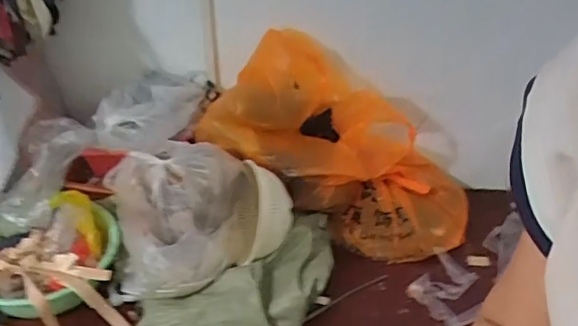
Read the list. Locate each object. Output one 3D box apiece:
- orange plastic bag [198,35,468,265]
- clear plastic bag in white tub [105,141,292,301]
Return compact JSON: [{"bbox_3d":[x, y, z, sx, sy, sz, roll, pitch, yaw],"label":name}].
[{"bbox_3d":[0.147,-0.020,1.359,0.651,0.251,0.330,38,37,-10],"label":"orange plastic bag"},{"bbox_3d":[-0.196,0.106,1.217,0.393,0.242,0.265,-4,36,-5],"label":"clear plastic bag in white tub"}]

